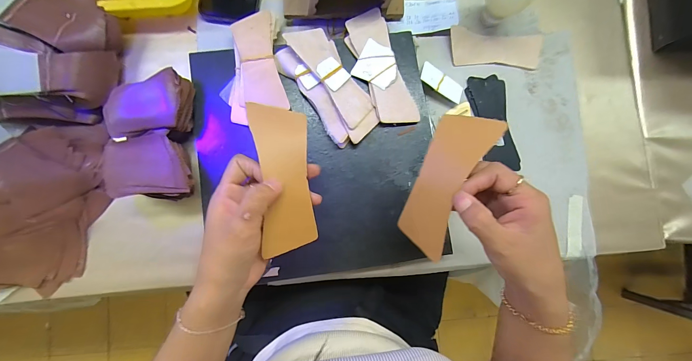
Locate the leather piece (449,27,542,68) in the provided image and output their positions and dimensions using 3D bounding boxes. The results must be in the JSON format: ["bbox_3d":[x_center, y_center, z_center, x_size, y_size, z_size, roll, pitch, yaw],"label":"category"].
[{"bbox_3d":[0.215,-0.190,0.422,0.133,0.009,0.050,1,86,-4],"label":"leather piece"}]

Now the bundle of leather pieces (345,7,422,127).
[{"bbox_3d":[0.043,-0.147,0.384,0.058,0.012,0.159,-18,87,-4],"label":"bundle of leather pieces"}]

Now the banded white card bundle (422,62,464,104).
[{"bbox_3d":[0.132,-0.138,0.411,0.061,0.007,0.038,32,63,-7],"label":"banded white card bundle"}]

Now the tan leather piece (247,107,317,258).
[{"bbox_3d":[-0.055,-0.001,0.263,0.045,0.020,0.132,-6,95,-4],"label":"tan leather piece"}]

